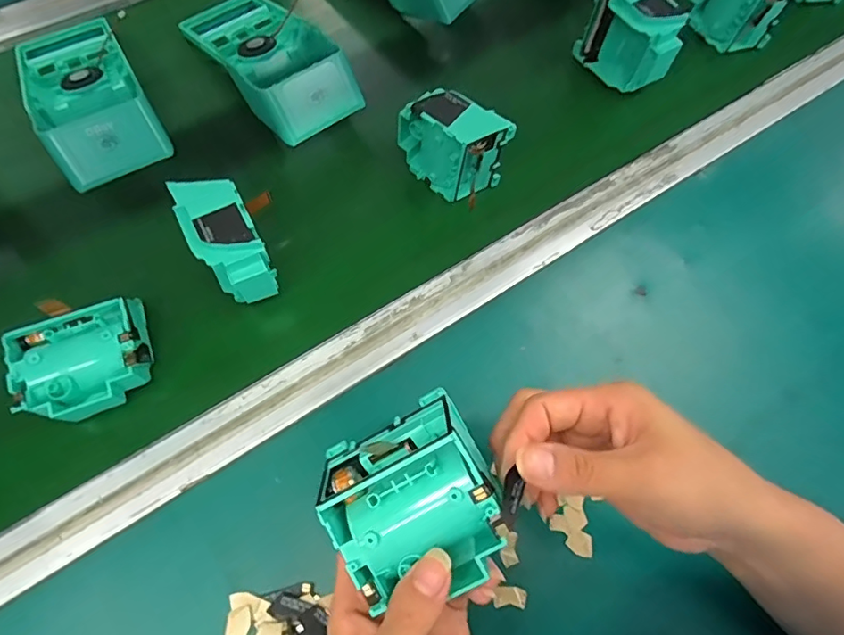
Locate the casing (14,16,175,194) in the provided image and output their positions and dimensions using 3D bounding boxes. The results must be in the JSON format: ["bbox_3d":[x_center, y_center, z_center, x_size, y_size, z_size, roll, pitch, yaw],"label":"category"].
[{"bbox_3d":[-0.280,-0.192,0.425,0.087,0.050,0.196,-30,71,-13],"label":"casing"}]

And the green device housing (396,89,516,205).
[{"bbox_3d":[0.021,-0.132,0.406,0.082,0.082,0.041,35,70,12],"label":"green device housing"}]

